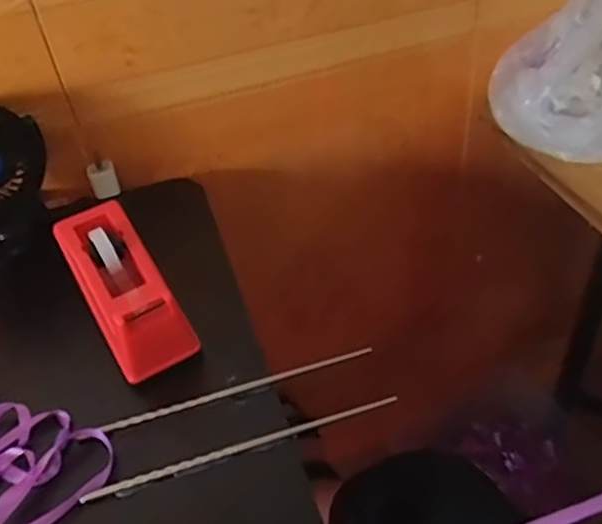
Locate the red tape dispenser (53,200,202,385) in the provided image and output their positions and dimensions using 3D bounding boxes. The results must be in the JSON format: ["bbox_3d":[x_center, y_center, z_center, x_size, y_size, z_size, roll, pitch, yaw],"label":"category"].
[{"bbox_3d":[-0.144,0.016,0.517,0.060,0.061,0.151,-27,47,-20],"label":"red tape dispenser"}]

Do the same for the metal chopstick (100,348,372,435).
[{"bbox_3d":[-0.043,0.093,0.476,0.201,0.009,0.007,-16,45,-10],"label":"metal chopstick"}]

